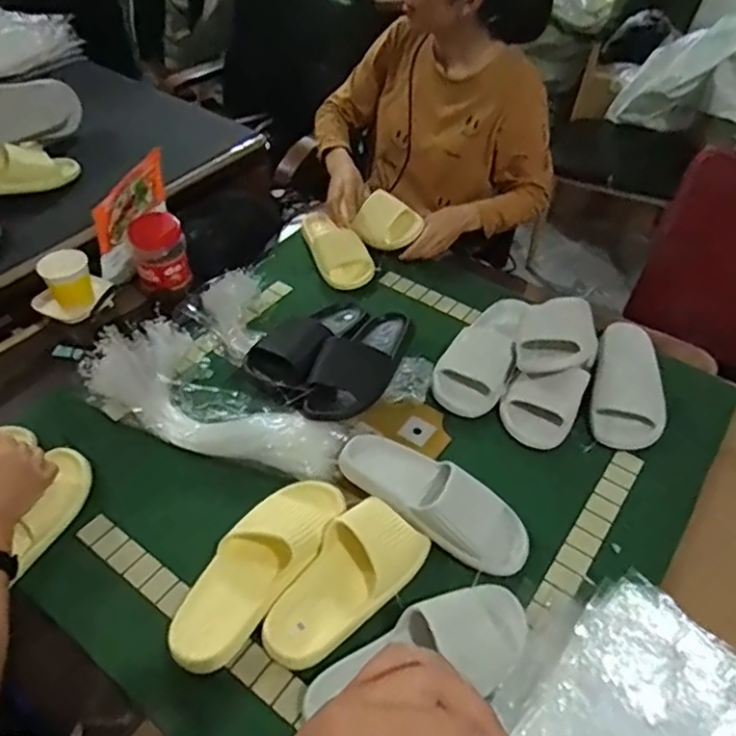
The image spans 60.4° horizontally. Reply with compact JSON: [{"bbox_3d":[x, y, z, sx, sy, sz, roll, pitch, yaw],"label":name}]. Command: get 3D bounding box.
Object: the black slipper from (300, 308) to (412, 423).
[{"bbox_3d":[-0.005,-0.006,0.977,0.105,0.078,0.253,26,51,20],"label":"black slipper"}]

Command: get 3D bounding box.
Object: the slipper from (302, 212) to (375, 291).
[{"bbox_3d":[-0.071,-0.242,1.245,0.098,0.055,0.225,-16,50,-18],"label":"slipper"}]

